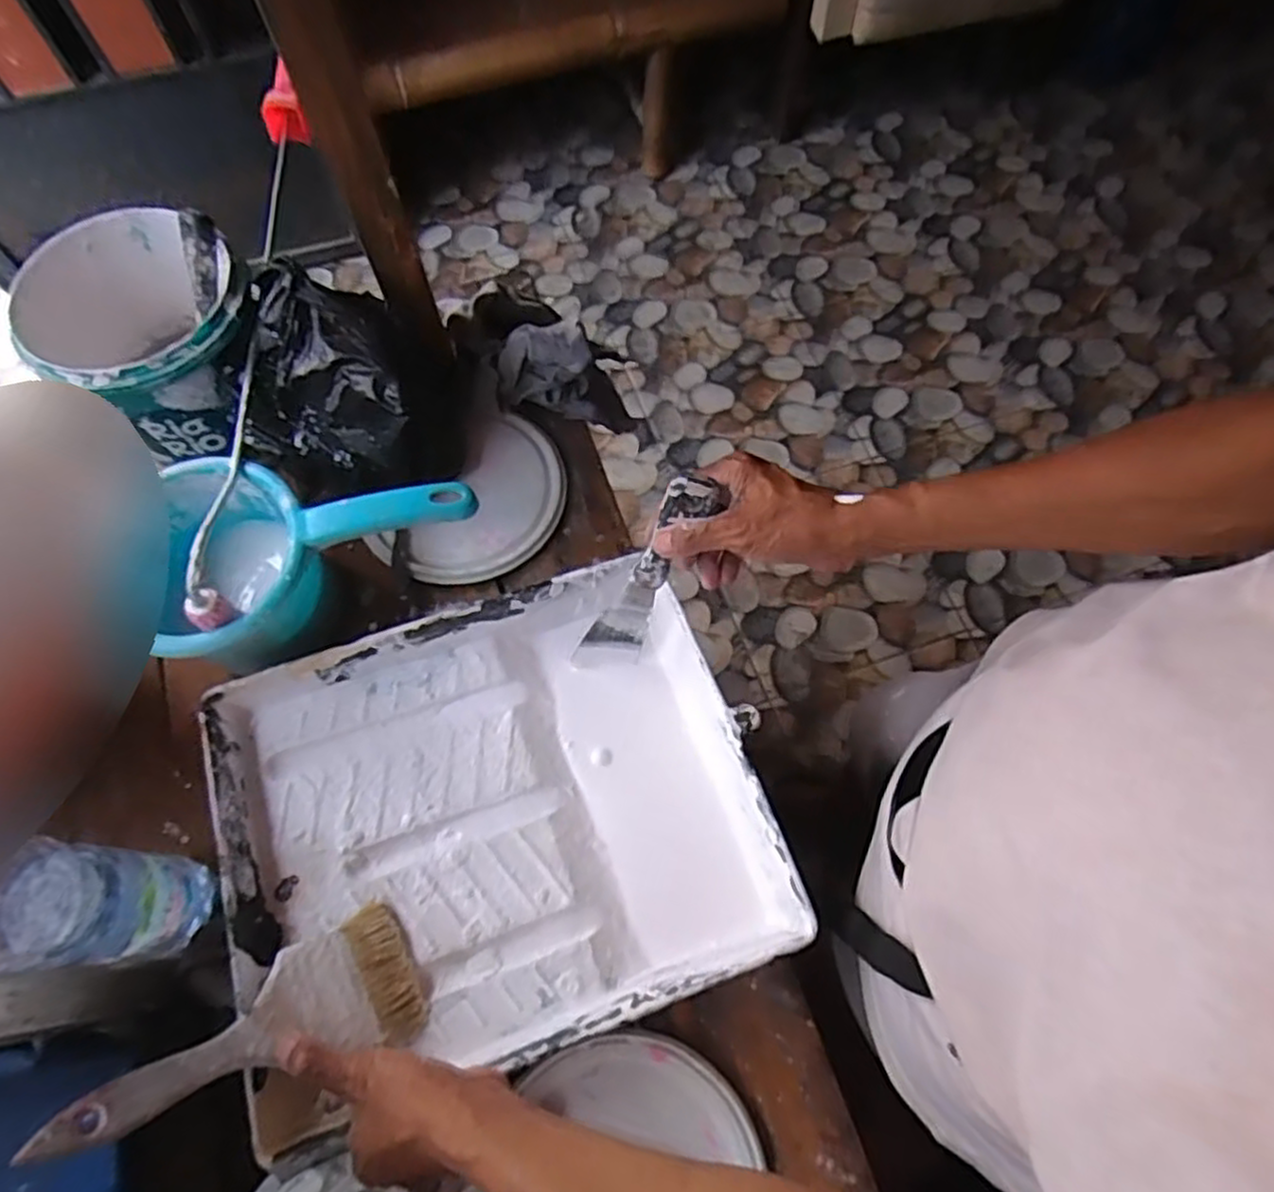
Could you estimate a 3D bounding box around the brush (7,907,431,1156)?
[{"bbox_3d":[-0.216,0.250,0.420,0.192,0.009,0.075,-14,63,-40],"label":"brush"}]

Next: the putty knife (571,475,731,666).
[{"bbox_3d":[0.004,-0.013,0.522,0.046,0.202,0.025,8,51,-17],"label":"putty knife"}]

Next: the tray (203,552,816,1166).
[{"bbox_3d":[-0.095,0.150,0.522,0.340,0.069,0.289,-18,68,-8],"label":"tray"}]

